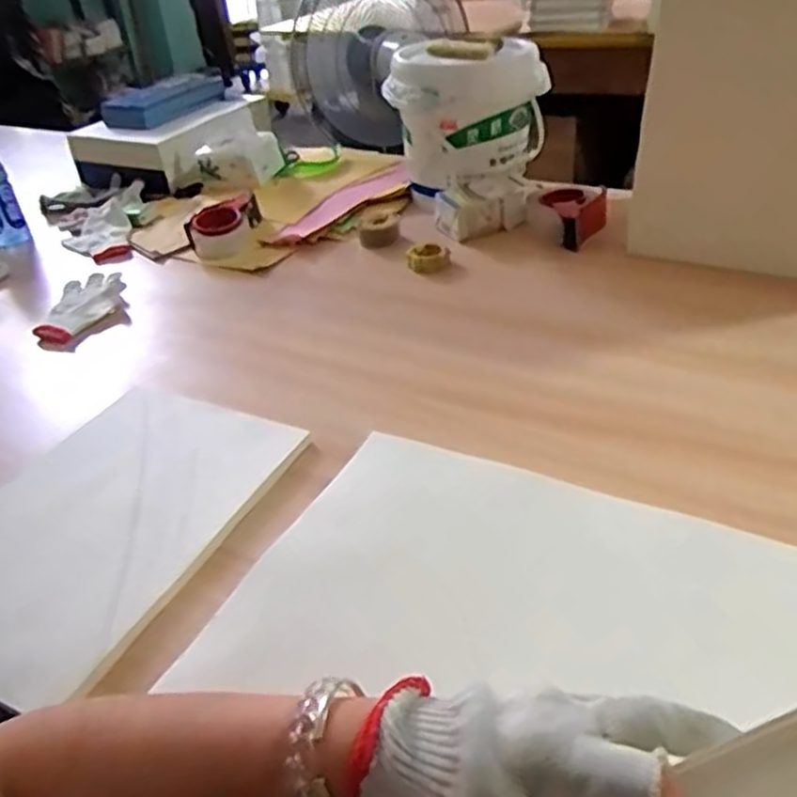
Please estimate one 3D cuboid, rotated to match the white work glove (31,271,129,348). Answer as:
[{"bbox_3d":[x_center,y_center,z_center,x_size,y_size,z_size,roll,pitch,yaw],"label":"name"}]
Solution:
[{"bbox_3d":[-0.482,-0.140,1.107,0.112,0.034,0.194,-2,38,6],"label":"white work glove"}]

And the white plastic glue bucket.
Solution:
[{"bbox_3d":[0.121,-0.515,1.275,0.277,0.201,0.224,-1,36,7],"label":"white plastic glue bucket"}]

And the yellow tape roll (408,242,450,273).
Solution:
[{"bbox_3d":[0.048,-0.221,1.125,0.065,0.026,0.065,-4,38,3],"label":"yellow tape roll"}]

